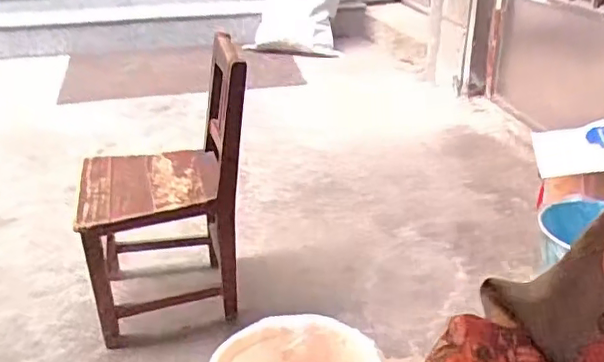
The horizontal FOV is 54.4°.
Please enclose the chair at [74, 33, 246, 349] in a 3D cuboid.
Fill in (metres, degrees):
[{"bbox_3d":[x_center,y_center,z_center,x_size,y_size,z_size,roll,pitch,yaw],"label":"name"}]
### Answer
[{"bbox_3d":[-0.282,0.019,1.210,0.325,0.530,0.273,-6,26,-11],"label":"chair"}]

